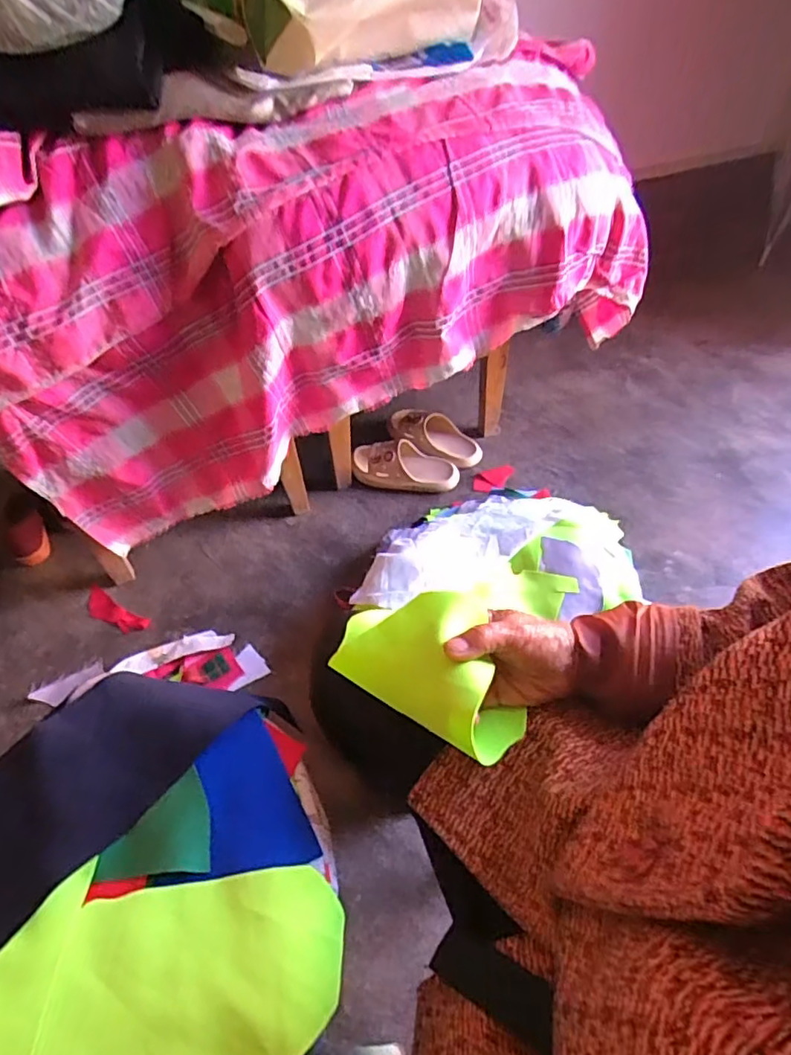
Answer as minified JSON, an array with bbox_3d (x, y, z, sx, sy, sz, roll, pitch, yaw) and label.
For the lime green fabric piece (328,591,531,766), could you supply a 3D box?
[{"bbox_3d":[0.026,0.097,0.426,0.154,0.057,0.083,27,57,22],"label":"lime green fabric piece"}]

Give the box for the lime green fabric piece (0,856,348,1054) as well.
[{"bbox_3d":[-0.156,0.283,0.343,0.233,0.030,0.135,1,51,3],"label":"lime green fabric piece"}]

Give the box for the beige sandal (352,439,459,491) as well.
[{"bbox_3d":[0.022,-0.132,1.168,0.215,0.063,0.102,7,52,7],"label":"beige sandal"}]

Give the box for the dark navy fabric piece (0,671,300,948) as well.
[{"bbox_3d":[-0.237,0.192,0.428,0.287,0.024,0.136,-33,57,-22],"label":"dark navy fabric piece"}]

